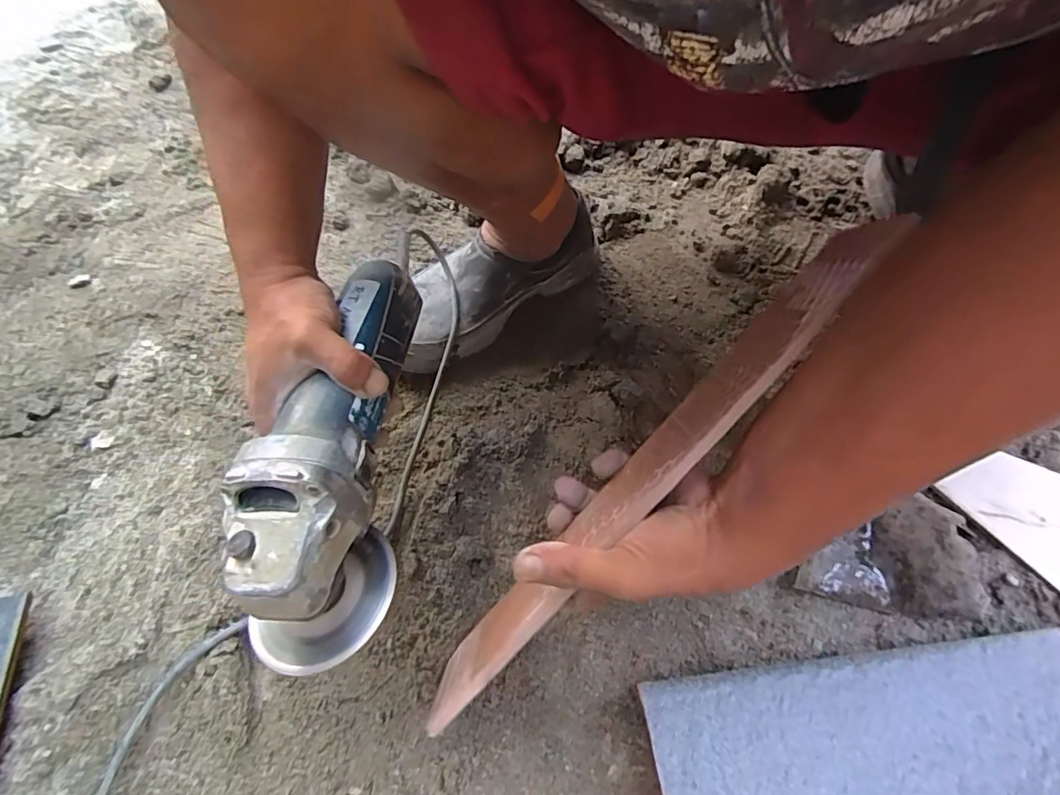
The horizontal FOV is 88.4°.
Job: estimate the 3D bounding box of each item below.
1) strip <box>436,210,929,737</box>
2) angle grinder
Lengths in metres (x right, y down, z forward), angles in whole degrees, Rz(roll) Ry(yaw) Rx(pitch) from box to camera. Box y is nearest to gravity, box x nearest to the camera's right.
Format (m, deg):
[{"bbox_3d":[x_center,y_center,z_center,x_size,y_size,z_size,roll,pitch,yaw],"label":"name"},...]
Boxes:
[{"bbox_3d":[0.063,0.056,0.331,0.007,0.070,0.385,39,101,-5],"label":"strip"},{"bbox_3d":[-0.122,0.016,0.352,0.079,0.078,0.279,3,62,6],"label":"angle grinder"}]

